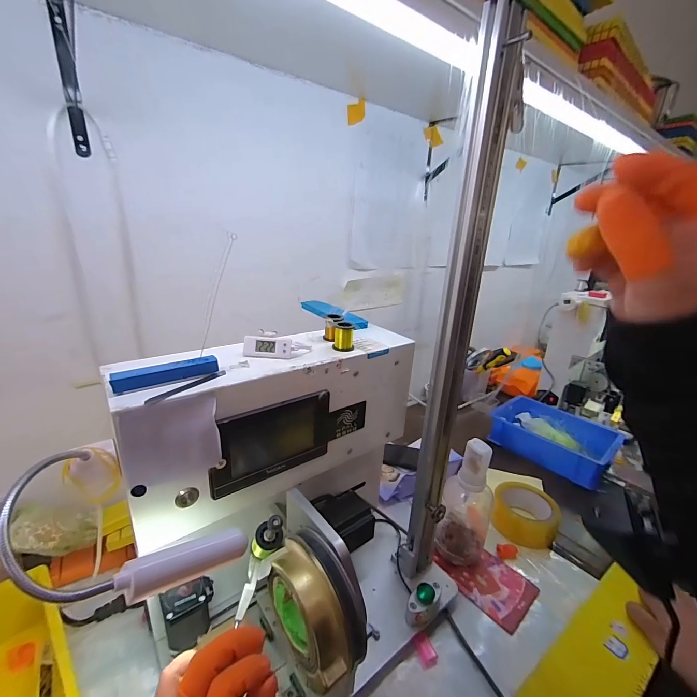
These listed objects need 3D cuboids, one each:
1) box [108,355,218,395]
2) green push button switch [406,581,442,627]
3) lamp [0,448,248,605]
[{"bbox_3d":[-0.161,0.021,0.311,0.085,0.015,0.014,-11,25,-33],"label":"box"},{"bbox_3d":[0.097,0.326,0.447,0.053,0.028,0.028,-14,27,-38],"label":"green push button switch"},{"bbox_3d":[-0.154,0.122,0.229,0.152,0.040,0.105,34,10,6],"label":"lamp"}]

